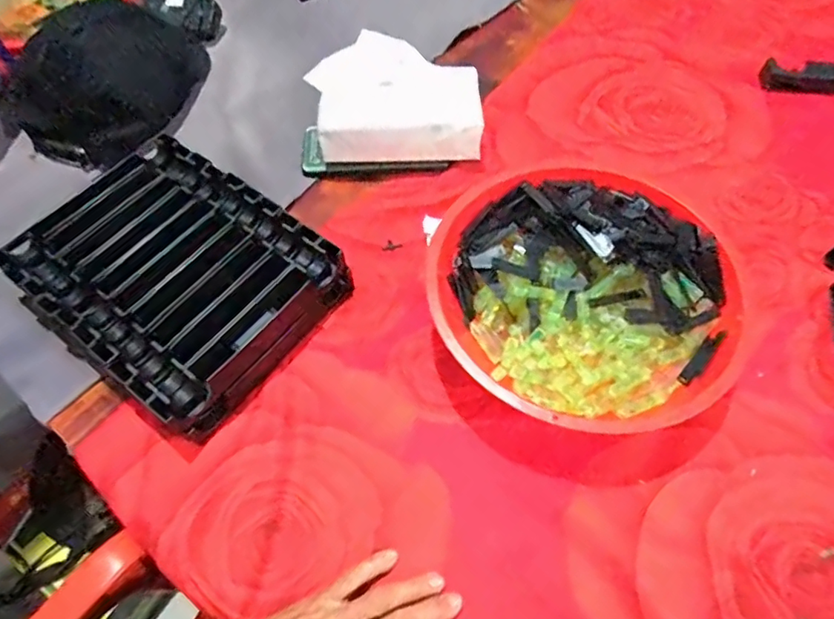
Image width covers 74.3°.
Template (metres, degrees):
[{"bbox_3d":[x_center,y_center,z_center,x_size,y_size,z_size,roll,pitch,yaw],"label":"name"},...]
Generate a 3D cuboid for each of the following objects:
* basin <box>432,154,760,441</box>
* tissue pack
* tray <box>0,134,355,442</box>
[{"bbox_3d":[0.136,-0.007,0.466,0.251,0.078,0.239,19,62,12],"label":"basin"},{"bbox_3d":[-0.028,-0.203,0.573,0.193,0.098,0.077,-1,60,1],"label":"tissue pack"},{"bbox_3d":[-0.220,-0.034,0.502,0.257,0.057,0.199,34,66,19],"label":"tray"}]

